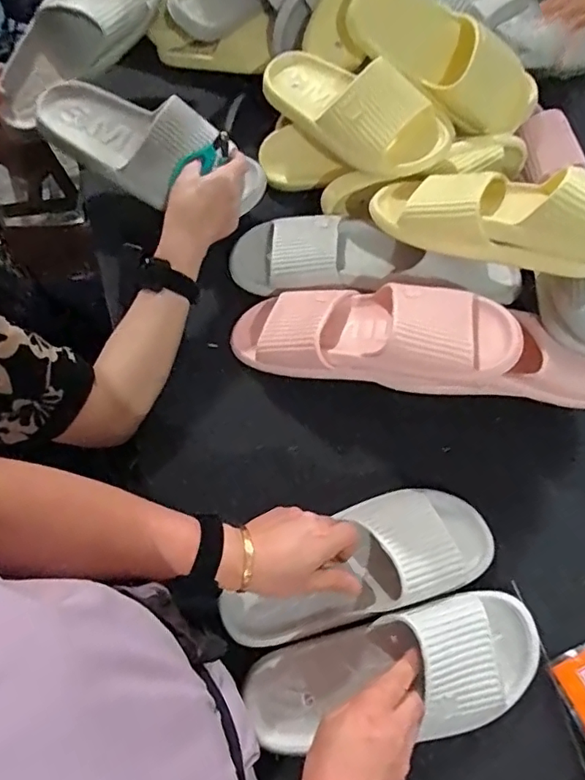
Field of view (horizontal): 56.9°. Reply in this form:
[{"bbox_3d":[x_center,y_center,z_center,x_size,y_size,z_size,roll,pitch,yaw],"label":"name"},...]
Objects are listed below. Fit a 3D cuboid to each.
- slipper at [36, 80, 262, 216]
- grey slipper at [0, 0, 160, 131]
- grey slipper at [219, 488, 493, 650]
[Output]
[{"bbox_3d":[-0.178,-0.306,0.674,0.285,0.102,0.104,26,69,10],"label":"slipper"},{"bbox_3d":[-0.295,-0.483,0.743,0.122,0.076,0.289,43,88,16],"label":"grey slipper"},{"bbox_3d":[0.066,0.172,0.520,0.269,0.063,0.108,-23,69,-9],"label":"grey slipper"}]

